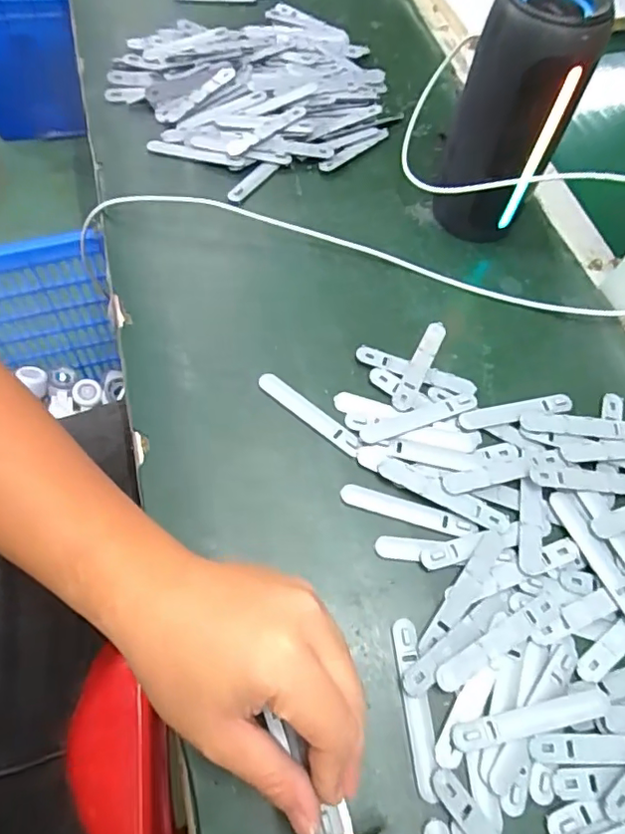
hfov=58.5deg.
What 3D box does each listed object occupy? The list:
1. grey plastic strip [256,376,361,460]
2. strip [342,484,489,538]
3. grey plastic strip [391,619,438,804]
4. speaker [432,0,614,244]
[{"bbox_3d":[-0.002,-0.004,0.411,0.091,0.004,0.016,37,66,14],"label":"grey plastic strip"},{"bbox_3d":[0.068,0.065,0.384,0.097,0.005,0.014,16,63,4],"label":"strip"},{"bbox_3d":[0.061,0.169,0.327,0.015,0.004,0.094,-5,63,-6],"label":"grey plastic strip"},{"bbox_3d":[0.155,-0.231,0.444,0.084,0.183,0.075,22,62,6],"label":"speaker"}]

